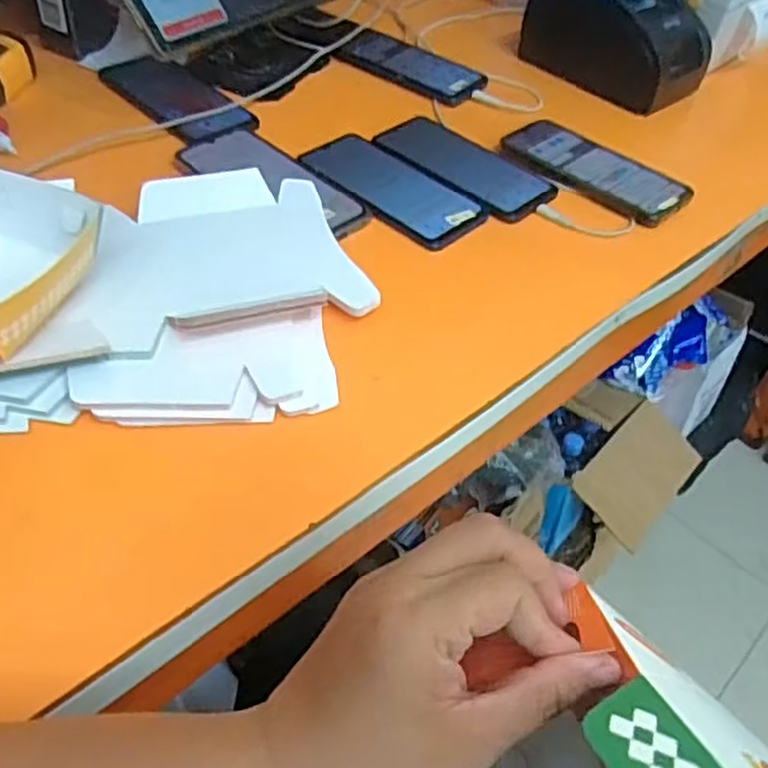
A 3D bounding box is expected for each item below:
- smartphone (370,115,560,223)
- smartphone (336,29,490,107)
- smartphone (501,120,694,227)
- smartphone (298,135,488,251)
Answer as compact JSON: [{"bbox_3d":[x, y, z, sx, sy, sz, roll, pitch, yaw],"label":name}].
[{"bbox_3d":[0.071,-0.200,0.665,0.075,0.013,0.170,-33,59,-32],"label":"smartphone"},{"bbox_3d":[0.027,-0.339,0.786,0.153,0.016,0.078,25,49,15],"label":"smartphone"},{"bbox_3d":[0.189,-0.197,0.677,0.087,0.015,0.174,-34,59,-32],"label":"smartphone"},{"bbox_3d":[0.003,-0.172,0.632,0.169,0.006,0.078,38,54,25],"label":"smartphone"}]

